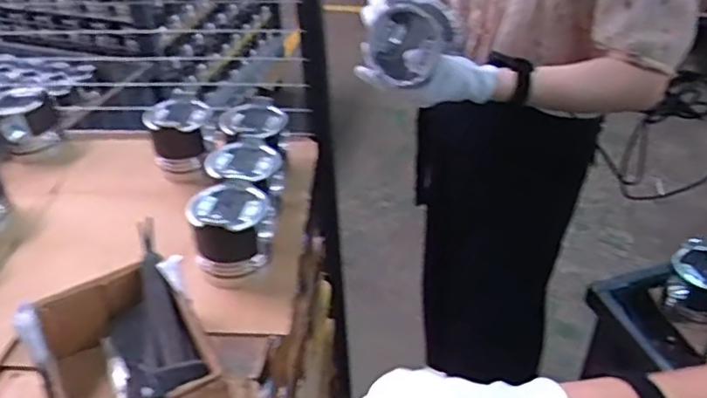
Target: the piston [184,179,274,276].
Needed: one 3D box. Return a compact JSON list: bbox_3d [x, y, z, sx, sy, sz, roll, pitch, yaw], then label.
[{"bbox_3d":[-0.153,0.041,0.784,0.101,0.088,0.102,-3,36,2],"label":"piston"}]

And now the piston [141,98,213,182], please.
[{"bbox_3d":[-0.269,-0.096,0.968,0.099,0.098,0.099,-11,36,-8],"label":"piston"}]

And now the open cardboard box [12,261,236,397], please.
[{"bbox_3d":[-0.225,0.161,0.613,0.152,0.117,0.196,-25,40,-25],"label":"open cardboard box"}]

